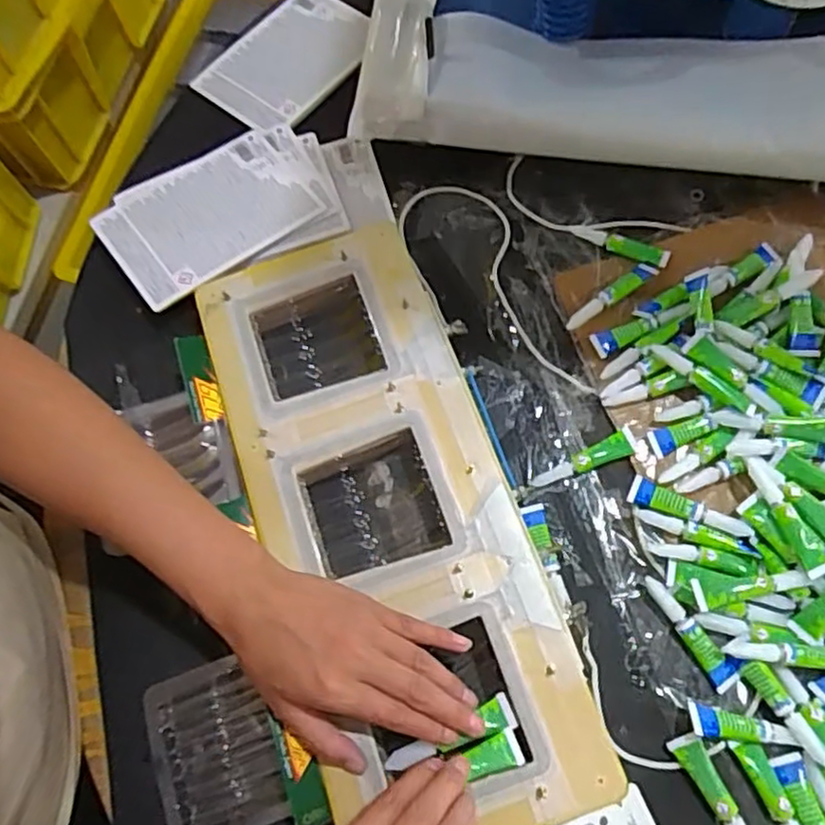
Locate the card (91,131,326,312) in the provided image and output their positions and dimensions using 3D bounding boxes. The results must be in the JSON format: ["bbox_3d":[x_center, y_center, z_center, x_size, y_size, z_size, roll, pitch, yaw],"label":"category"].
[{"bbox_3d":[-0.174,-0.168,0.585,0.169,0.006,0.117,-35,70,-16],"label":"card"}]

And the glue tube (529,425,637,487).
[{"bbox_3d":[0.127,0.037,0.494,0.081,0.012,0.019,-28,70,-8],"label":"glue tube"}]

